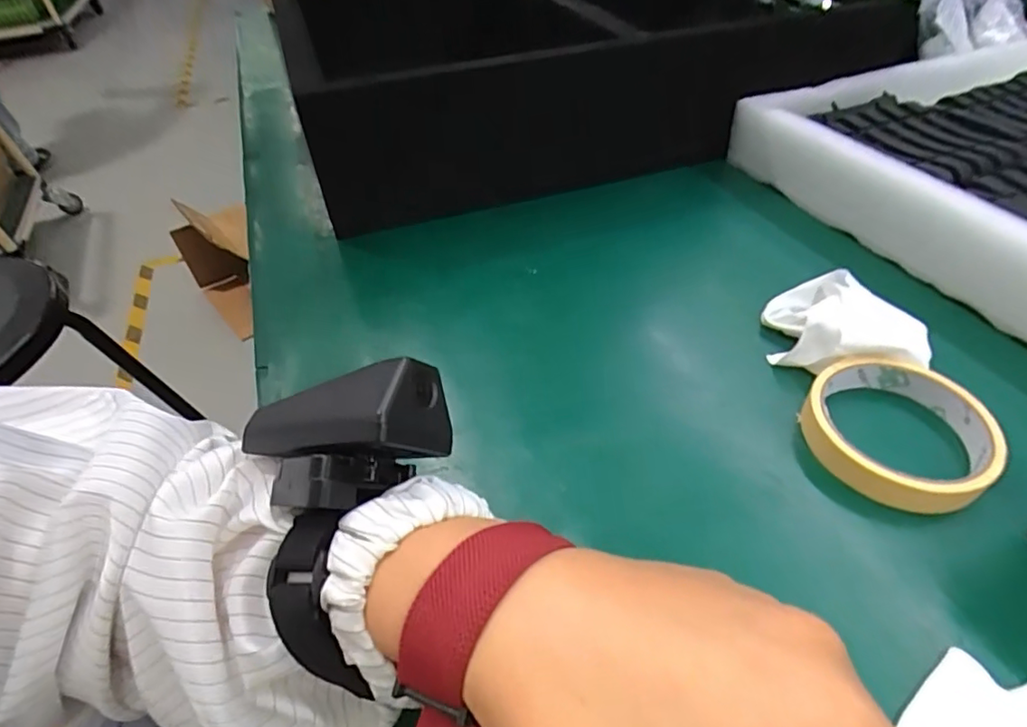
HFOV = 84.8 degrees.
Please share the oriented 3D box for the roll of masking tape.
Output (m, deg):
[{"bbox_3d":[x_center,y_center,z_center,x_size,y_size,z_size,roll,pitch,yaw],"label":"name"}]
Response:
[{"bbox_3d":[0.201,0.034,0.297,0.085,0.027,0.086,14,48,18],"label":"roll of masking tape"}]

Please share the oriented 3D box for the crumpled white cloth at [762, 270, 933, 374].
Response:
[{"bbox_3d":[0.203,-0.025,0.347,0.081,0.036,0.073,1,45,6],"label":"crumpled white cloth"}]

